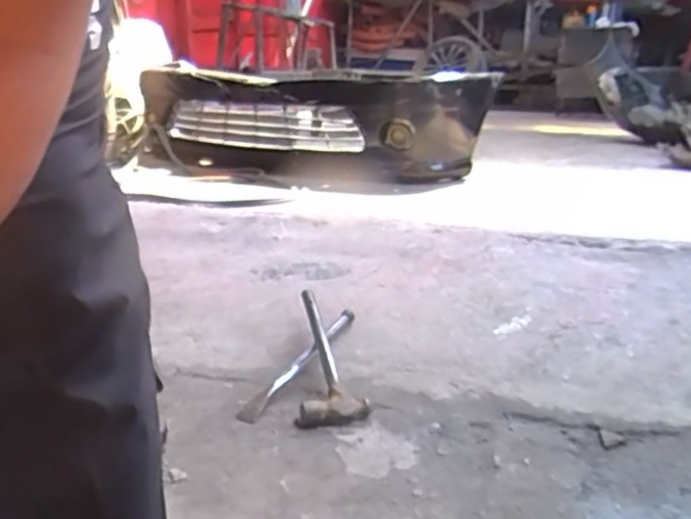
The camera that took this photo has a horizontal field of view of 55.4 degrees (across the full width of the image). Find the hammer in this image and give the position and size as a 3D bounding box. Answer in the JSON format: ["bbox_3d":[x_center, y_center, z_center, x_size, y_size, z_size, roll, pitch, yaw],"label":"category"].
[{"bbox_3d":[-0.052,0.180,1.266,0.127,0.045,0.375,-3,31,-11],"label":"hammer"}]

